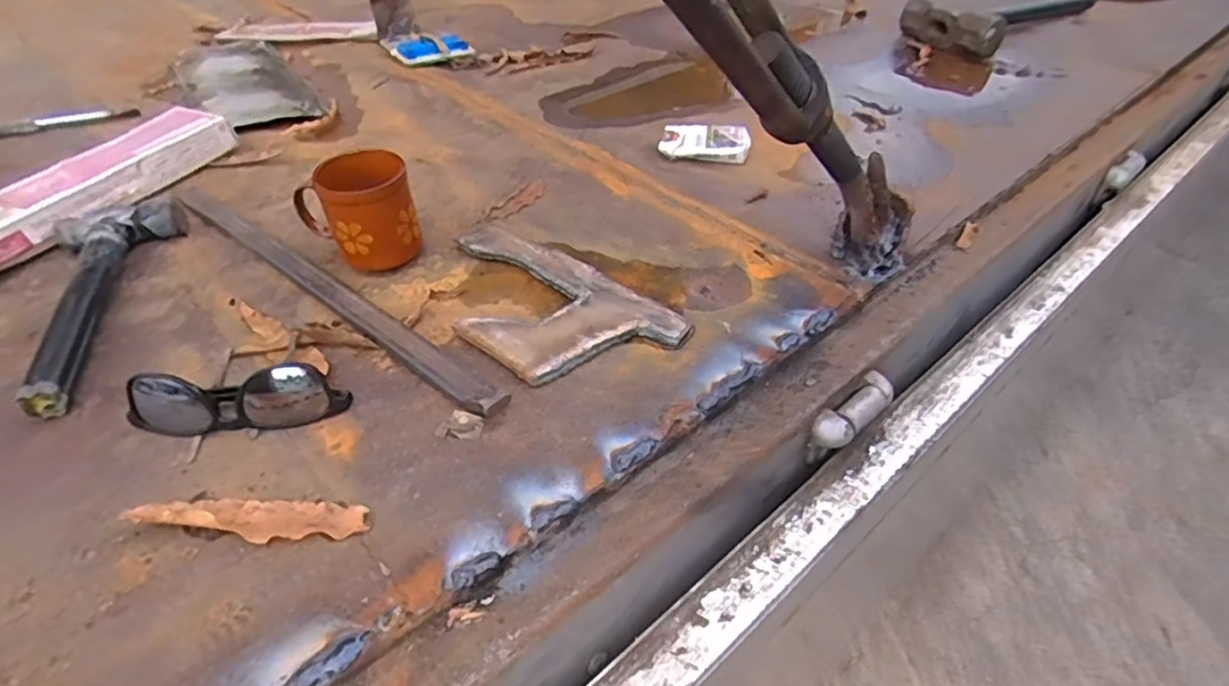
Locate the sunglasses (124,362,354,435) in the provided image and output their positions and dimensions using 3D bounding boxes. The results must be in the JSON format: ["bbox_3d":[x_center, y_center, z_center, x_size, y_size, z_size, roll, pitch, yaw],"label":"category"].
[{"bbox_3d":[-0.261,0.032,0.441,0.144,0.036,0.053,-7,41,-6],"label":"sunglasses"}]

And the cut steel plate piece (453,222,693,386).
[{"bbox_3d":[-0.068,-0.037,0.536,0.240,0.013,0.137,32,51,32],"label":"cut steel plate piece"}]

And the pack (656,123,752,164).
[{"bbox_3d":[0.107,-0.241,0.756,0.103,0.027,0.059,6,42,8],"label":"pack"}]

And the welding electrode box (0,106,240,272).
[{"bbox_3d":[-0.556,-0.161,0.666,0.107,0.051,0.337,14,43,16],"label":"welding electrode box"}]

